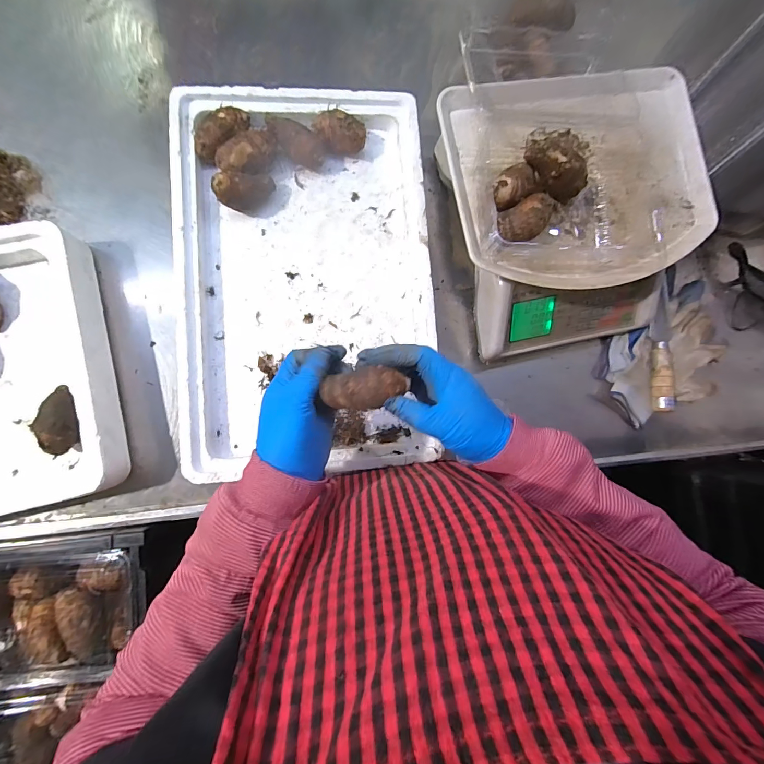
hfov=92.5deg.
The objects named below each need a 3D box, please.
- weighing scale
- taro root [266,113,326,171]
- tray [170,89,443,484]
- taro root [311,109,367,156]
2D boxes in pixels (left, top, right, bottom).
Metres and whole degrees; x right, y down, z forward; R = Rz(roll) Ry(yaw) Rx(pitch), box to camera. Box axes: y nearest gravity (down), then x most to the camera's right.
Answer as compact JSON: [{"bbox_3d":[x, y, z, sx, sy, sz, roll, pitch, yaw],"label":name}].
[{"bbox_3d":[0.225,-0.193,0.440,0.300,0.162,0.272,-11,85,-6],"label":"weighing scale"},{"bbox_3d":[-0.106,-0.297,0.457,0.034,0.039,0.077,-44,89,-8],"label":"taro root"},{"bbox_3d":[-0.087,-0.128,0.447,0.300,0.050,0.469,-3,84,-6],"label":"tray"},{"bbox_3d":[-0.054,-0.312,0.465,0.066,0.044,0.046,0,84,-5],"label":"taro root"}]

